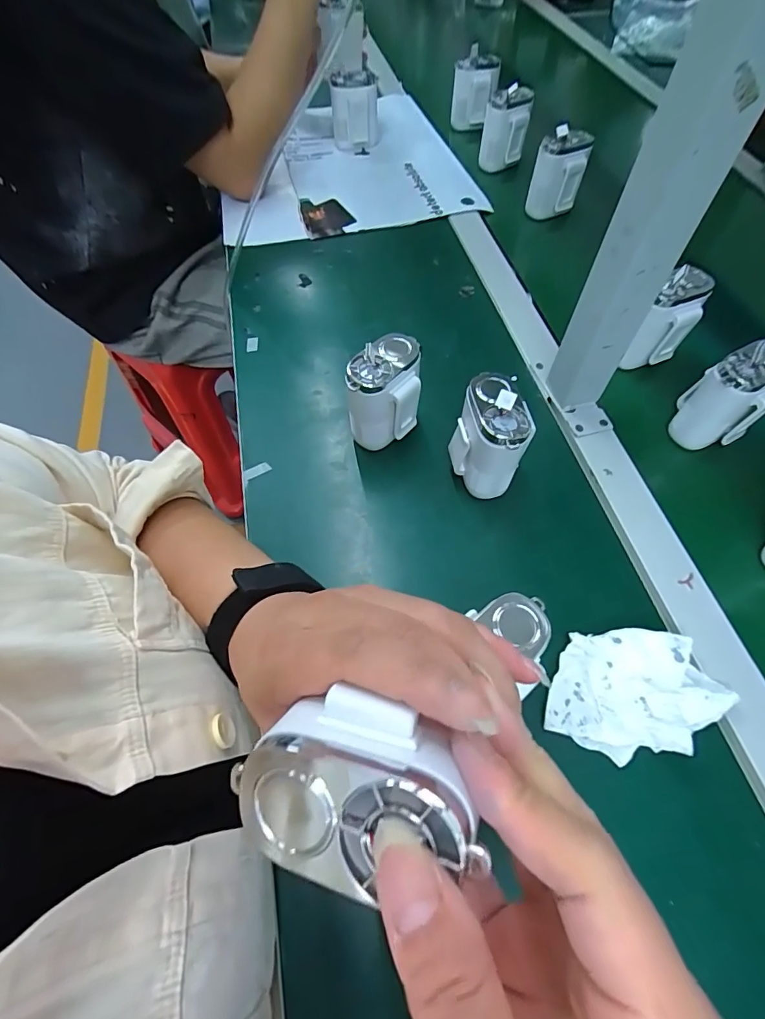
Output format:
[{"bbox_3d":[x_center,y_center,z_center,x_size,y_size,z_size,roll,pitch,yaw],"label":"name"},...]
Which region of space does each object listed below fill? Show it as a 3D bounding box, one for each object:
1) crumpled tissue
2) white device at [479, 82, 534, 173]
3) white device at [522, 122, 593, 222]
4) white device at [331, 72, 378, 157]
[{"bbox_3d":[0.166,0.120,0.296,0.115,0.020,0.074,-4,60,-1],"label":"crumpled tissue"},{"bbox_3d":[0.172,-0.528,0.621,0.049,0.078,0.055,29,64,17],"label":"white device"},{"bbox_3d":[0.220,-0.426,0.569,0.065,0.092,0.050,-1,47,1],"label":"white device"},{"bbox_3d":[-0.040,-0.581,0.667,0.066,0.100,0.048,-2,60,0],"label":"white device"}]

